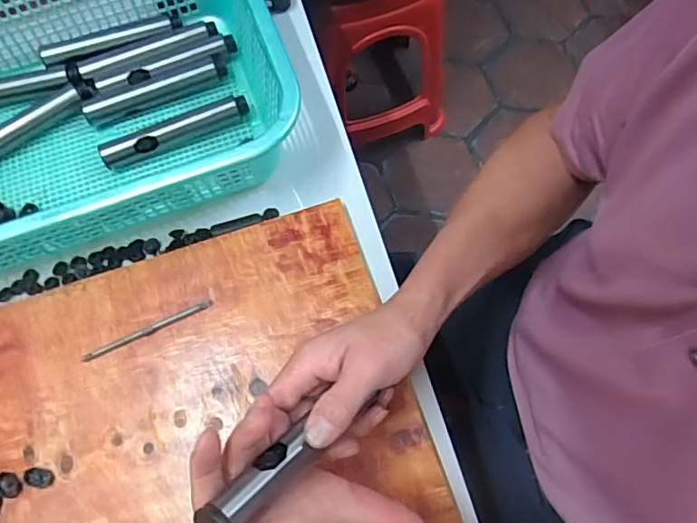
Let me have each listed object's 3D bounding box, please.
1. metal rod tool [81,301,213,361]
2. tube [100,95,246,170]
[{"bbox_3d":[-0.175,0.060,0.477,0.117,0.004,0.007,-24,68,-8],"label":"metal rod tool"},{"bbox_3d":[-0.172,-0.129,0.549,0.149,0.019,0.019,-24,68,-8],"label":"tube"}]

